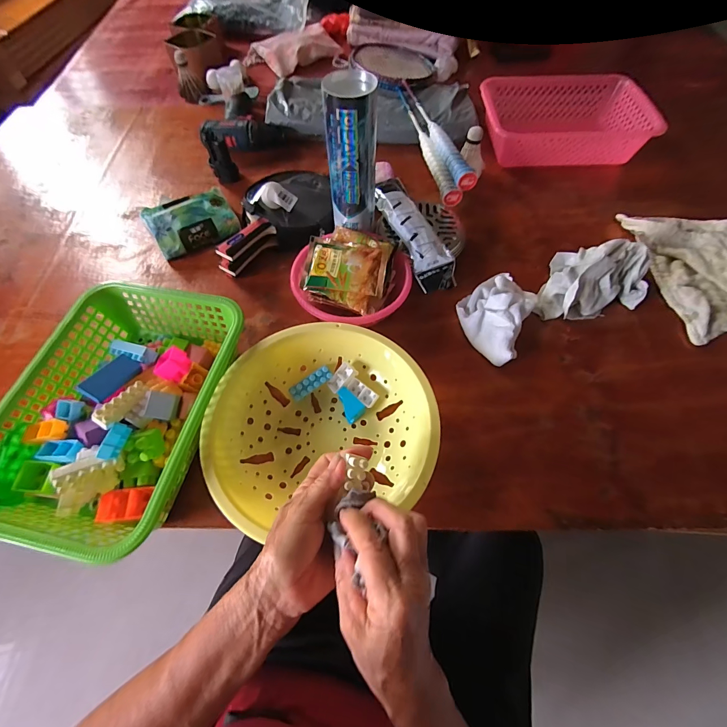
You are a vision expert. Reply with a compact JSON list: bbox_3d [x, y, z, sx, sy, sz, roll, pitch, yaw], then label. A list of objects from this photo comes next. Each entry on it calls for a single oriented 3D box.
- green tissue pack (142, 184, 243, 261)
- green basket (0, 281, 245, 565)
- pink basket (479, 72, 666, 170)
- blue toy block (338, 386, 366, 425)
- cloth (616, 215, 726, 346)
[{"bbox_3d":[-0.283,-0.234,0.588,0.133,0.064,0.073,-26,63,-13],"label":"green tissue pack"},{"bbox_3d":[-0.279,0.051,0.421,0.216,0.087,0.288,9,61,6],"label":"green basket"},{"bbox_3d":[0.395,-0.487,0.714,0.305,0.083,0.206,-1,60,0],"label":"pink basket"},{"bbox_3d":[-0.019,0.053,0.446,0.026,0.019,0.040,-37,66,-19],"label":"blue toy block"},{"bbox_3d":[0.547,-0.150,0.542,0.195,0.032,0.246,-5,60,-2],"label":"cloth"}]

